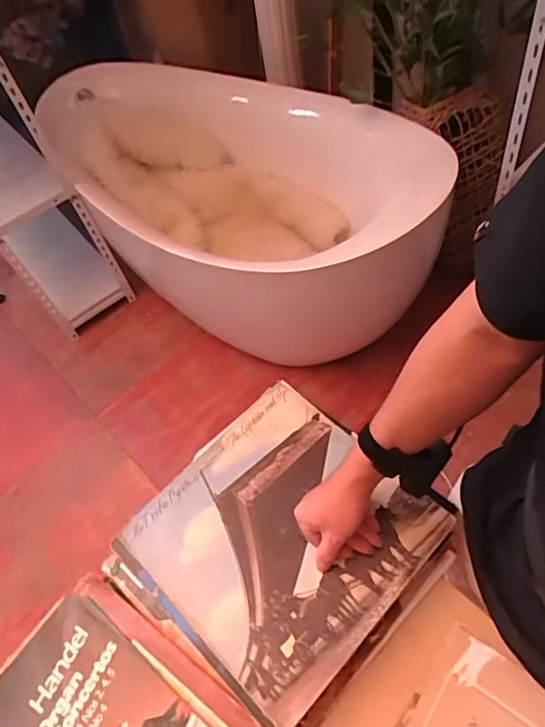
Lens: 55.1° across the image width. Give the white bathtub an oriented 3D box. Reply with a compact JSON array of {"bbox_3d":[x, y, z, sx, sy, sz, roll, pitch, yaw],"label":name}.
[{"bbox_3d":[-0.087,-0.453,1.654,1.175,0.666,0.695,16,61,19],"label":"white bathtub"}]

